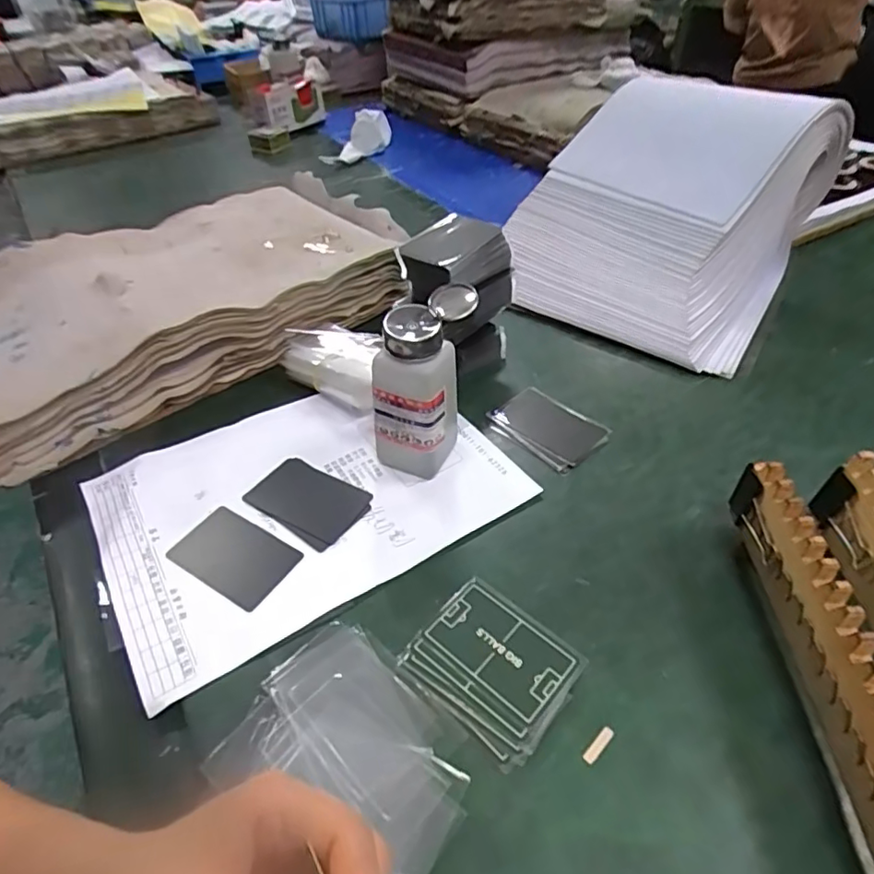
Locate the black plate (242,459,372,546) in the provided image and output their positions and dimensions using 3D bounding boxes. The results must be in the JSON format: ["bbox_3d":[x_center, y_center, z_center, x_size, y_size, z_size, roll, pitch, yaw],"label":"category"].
[{"bbox_3d":[-0.098,0.047,0.439,0.085,0.006,0.054,22,50,21],"label":"black plate"}]

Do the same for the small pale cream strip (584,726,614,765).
[{"bbox_3d":[0.088,0.167,0.310,0.023,0.004,0.006,-34,54,-28],"label":"small pale cream strip"}]

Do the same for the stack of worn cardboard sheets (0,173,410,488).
[{"bbox_3d":[-0.257,-0.154,0.588,0.448,0.082,0.255,-32,53,-27],"label":"stack of worn cardboard sheets"}]

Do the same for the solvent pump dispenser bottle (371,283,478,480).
[{"bbox_3d":[-0.011,-0.037,0.432,0.053,0.138,0.075,29,53,27],"label":"solvent pump dispenser bottle"}]

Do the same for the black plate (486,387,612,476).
[{"bbox_3d":[0.093,-0.010,0.491,0.062,0.009,0.093,-34,54,-29],"label":"black plate"}]

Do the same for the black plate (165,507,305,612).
[{"bbox_3d":[-0.143,0.084,0.403,0.084,0.004,0.053,24,50,23],"label":"black plate"}]

